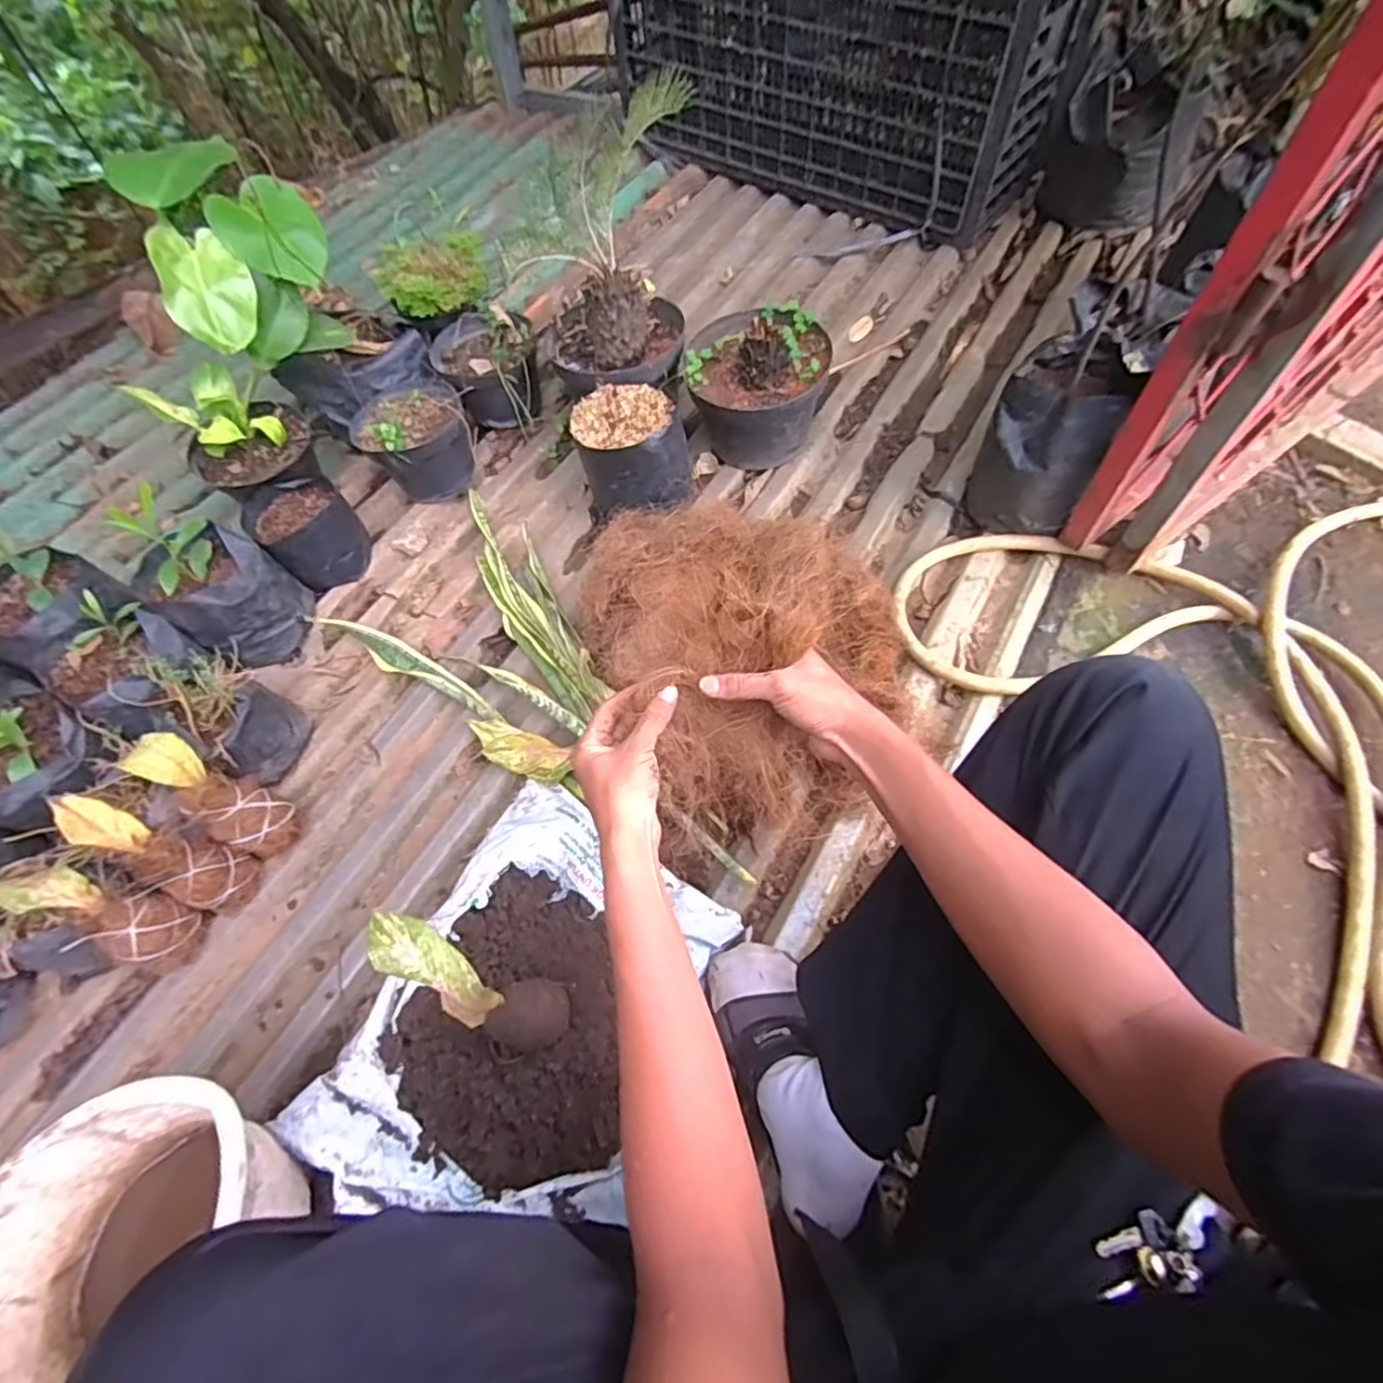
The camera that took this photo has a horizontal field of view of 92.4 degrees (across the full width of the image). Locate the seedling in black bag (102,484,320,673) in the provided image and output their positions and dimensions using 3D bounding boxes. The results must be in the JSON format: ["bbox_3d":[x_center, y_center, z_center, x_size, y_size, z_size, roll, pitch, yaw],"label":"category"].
[{"bbox_3d":[-0.645,-0.147,0.899,0.146,0.213,0.147,31,68,20],"label":"seedling in black bag"}]

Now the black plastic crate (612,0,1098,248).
[{"bbox_3d":[0.267,-1.303,1.265,0.892,0.560,0.290,32,66,17],"label":"black plastic crate"}]

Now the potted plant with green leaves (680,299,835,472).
[{"bbox_3d":[0.102,-0.469,1.035,0.211,0.185,0.197,5,62,8],"label":"potted plant with green leaves"}]

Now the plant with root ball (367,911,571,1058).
[{"bbox_3d":[-0.189,0.264,0.587,0.069,0.214,0.069,8,57,49],"label":"plant with root ball"}]

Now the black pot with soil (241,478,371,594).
[{"bbox_3d":[-0.575,-0.240,1.008,0.130,0.112,0.124,0,61,0],"label":"black pot with soil"}]

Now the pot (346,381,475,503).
[{"bbox_3d":[-0.442,-0.408,1.062,0.164,0.145,0.170,0,61,0],"label":"pot"}]

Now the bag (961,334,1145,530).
[{"bbox_3d":[0.476,-0.338,0.892,0.142,0.205,0.159,27,65,15],"label":"bag"}]

